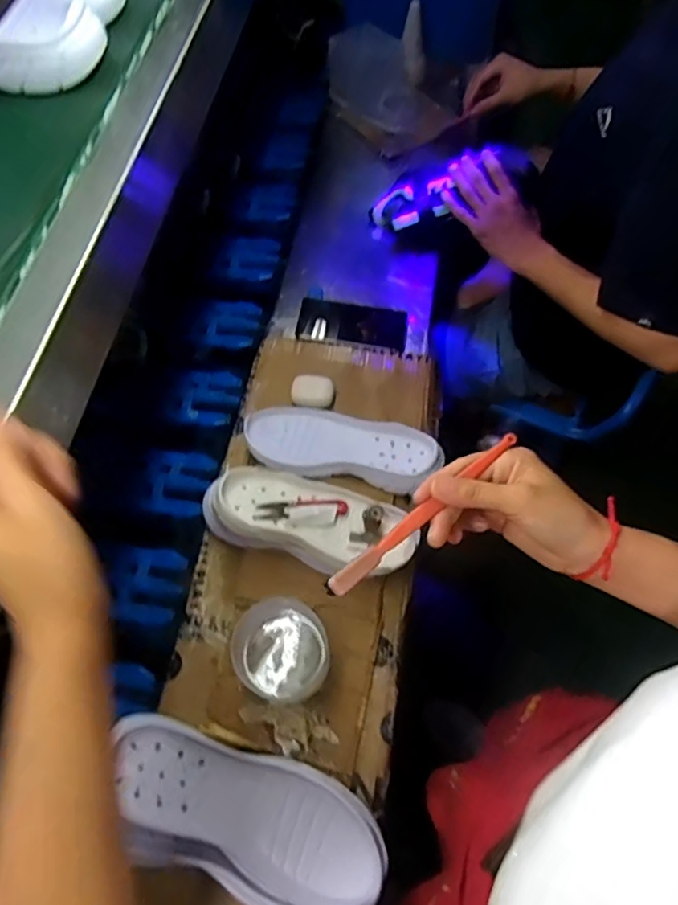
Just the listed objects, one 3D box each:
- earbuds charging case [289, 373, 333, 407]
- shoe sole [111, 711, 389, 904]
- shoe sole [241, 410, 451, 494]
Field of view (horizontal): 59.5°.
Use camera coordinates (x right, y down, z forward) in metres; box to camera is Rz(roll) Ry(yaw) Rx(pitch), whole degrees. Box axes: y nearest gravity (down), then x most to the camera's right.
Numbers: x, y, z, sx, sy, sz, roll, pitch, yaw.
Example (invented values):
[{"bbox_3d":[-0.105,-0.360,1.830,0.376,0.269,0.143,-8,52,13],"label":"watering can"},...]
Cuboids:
[{"bbox_3d":[-0.036,-0.084,0.819,0.056,0.016,0.050,11,62,5],"label":"earbuds charging case"},{"bbox_3d":[-0.084,0.331,0.536,0.258,0.032,0.115,27,64,-2],"label":"shoe sole"},{"bbox_3d":[0.003,-0.007,0.763,0.250,0.045,0.096,11,62,5],"label":"shoe sole"}]

